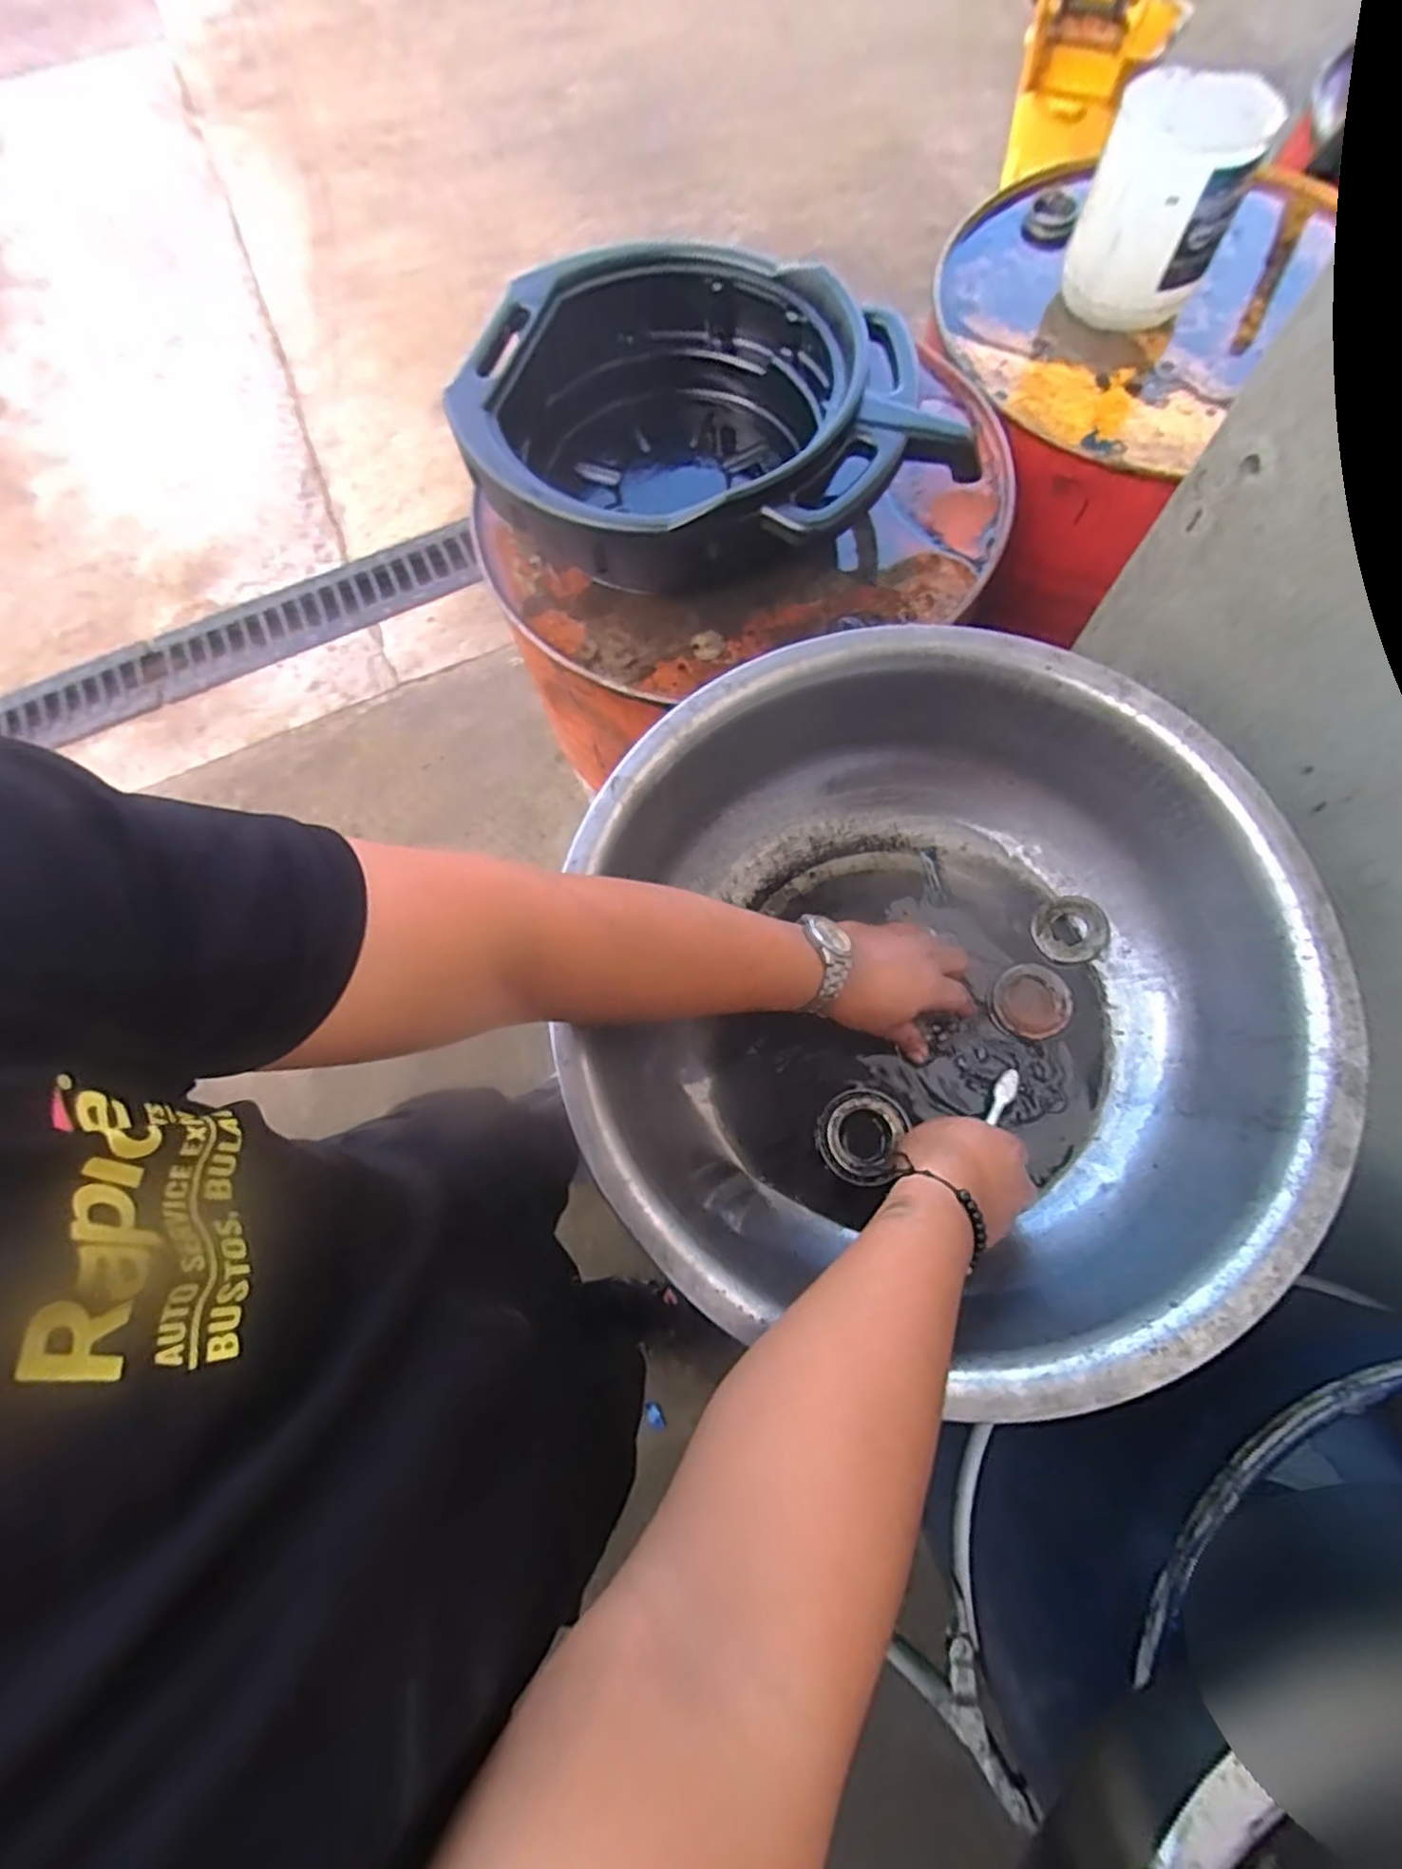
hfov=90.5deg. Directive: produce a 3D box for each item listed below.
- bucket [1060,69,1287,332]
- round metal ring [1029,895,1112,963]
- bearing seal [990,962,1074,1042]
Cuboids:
[{"bbox_3d":[0.490,-0.782,0.755,0.146,0.177,0.143,17,73,8],"label":"bucket"},{"bbox_3d":[0.305,-0.004,0.575,0.056,0.011,0.056,-1,72,2],"label":"round metal ring"},{"bbox_3d":[0.271,0.055,0.567,0.062,0.013,0.060,-1,72,2],"label":"bearing seal"}]

